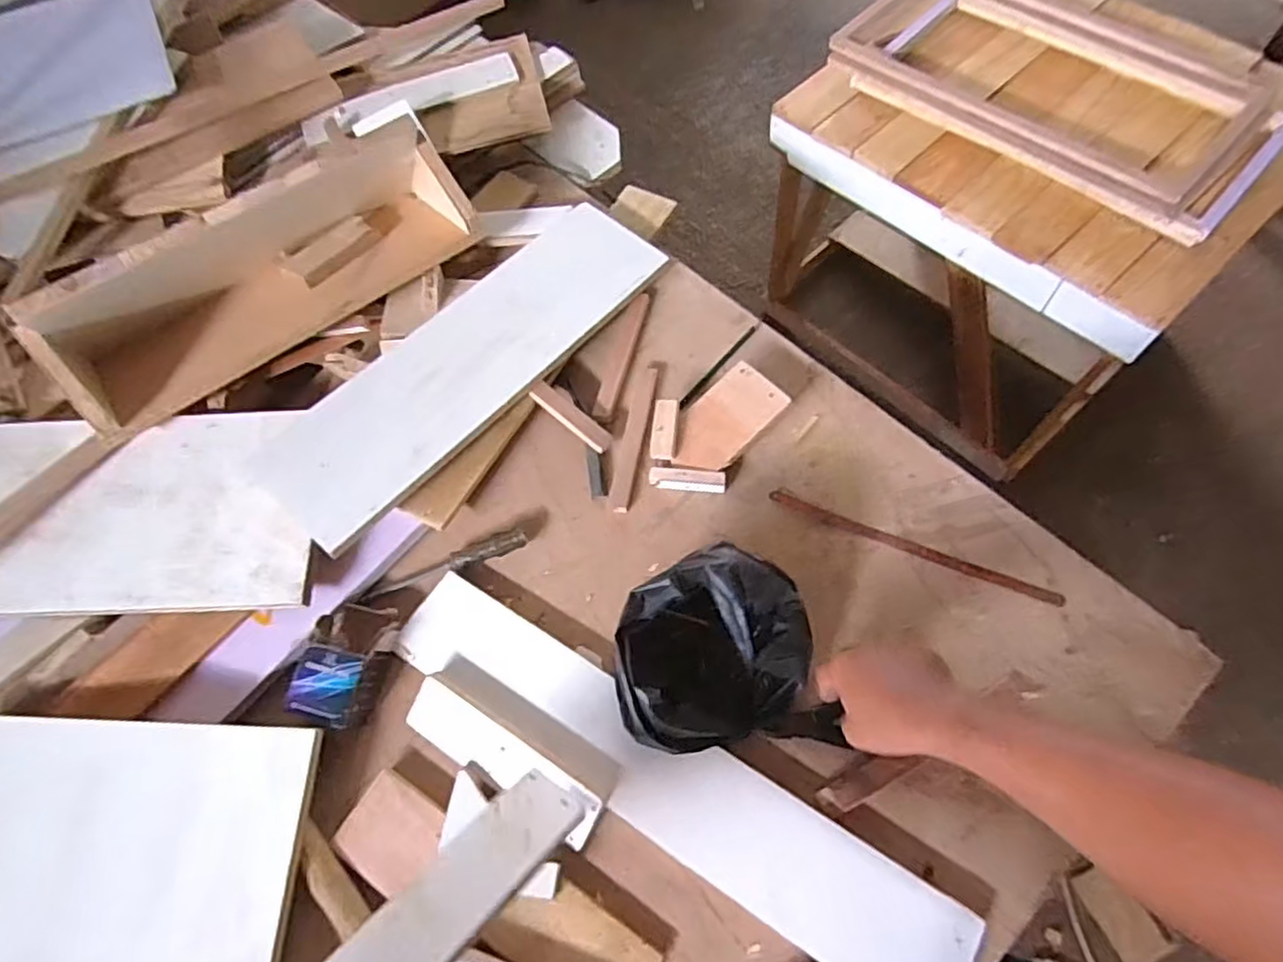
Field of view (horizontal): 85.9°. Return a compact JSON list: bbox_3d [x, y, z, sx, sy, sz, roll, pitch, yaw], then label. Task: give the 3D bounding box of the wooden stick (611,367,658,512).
[{"bbox_3d":[-0.006,-0.054,0.839,0.026,0.015,0.201,8,65,10],"label":"wooden stick"}]

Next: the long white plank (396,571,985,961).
[{"bbox_3d":[0.011,0.272,0.650,0.588,0.019,0.100,28,70,18],"label":"long white plank"}]

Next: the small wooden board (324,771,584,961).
[{"bbox_3d":[-0.132,0.296,0.498,0.061,0.015,0.202,36,44,22],"label":"small wooden board"}]

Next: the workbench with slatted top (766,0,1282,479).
[{"bbox_3d":[0.737,-0.533,1.504,0.632,0.641,0.804,-41,67,-14],"label":"workbench with slatted top"}]

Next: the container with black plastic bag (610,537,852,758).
[{"bbox_3d":[0.075,0.160,0.644,0.186,0.128,0.153,-7,58,-1],"label":"container with black plastic bag"}]

